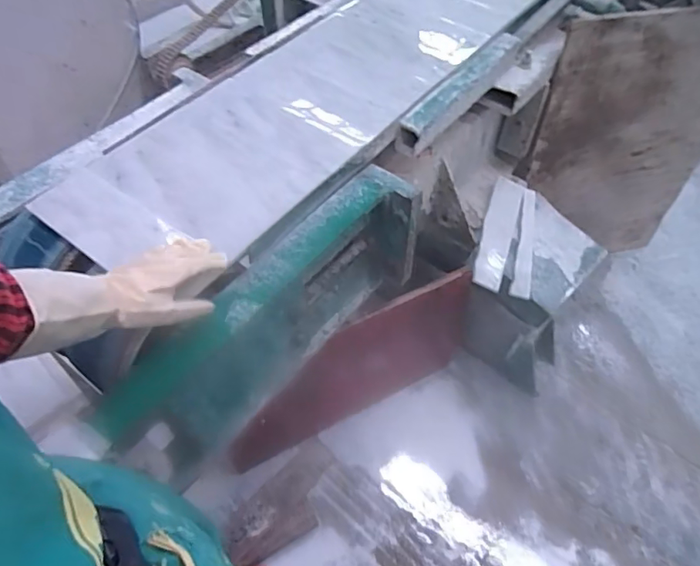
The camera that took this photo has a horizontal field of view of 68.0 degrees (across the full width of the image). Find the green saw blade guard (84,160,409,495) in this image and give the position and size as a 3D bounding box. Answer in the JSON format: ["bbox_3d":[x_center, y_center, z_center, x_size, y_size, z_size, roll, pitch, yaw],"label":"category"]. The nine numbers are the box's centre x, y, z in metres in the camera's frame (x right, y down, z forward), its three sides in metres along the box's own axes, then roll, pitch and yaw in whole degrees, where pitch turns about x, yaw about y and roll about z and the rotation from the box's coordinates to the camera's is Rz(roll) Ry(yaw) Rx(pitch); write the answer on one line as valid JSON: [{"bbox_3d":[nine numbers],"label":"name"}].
[{"bbox_3d":[-0.099,0.054,0.814,0.092,0.244,0.524,37,62,23],"label":"green saw blade guard"}]

